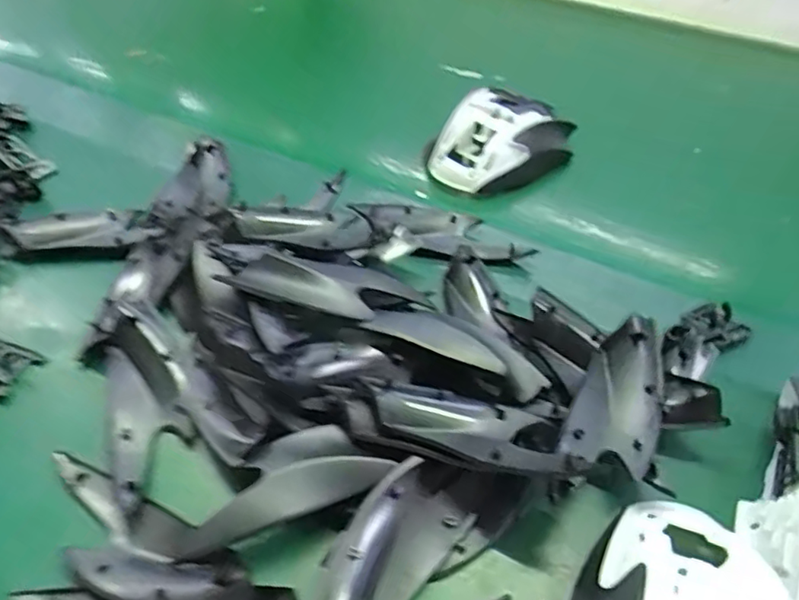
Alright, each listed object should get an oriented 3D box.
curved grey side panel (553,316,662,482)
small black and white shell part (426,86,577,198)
[{"bbox_3d":[0.090,0.037,0.243,0.033,0.018,0.067,21,47,18],"label":"curved grey side panel"},{"bbox_3d":[0.067,-0.103,0.398,0.080,0.039,0.076,16,46,13],"label":"small black and white shell part"}]

